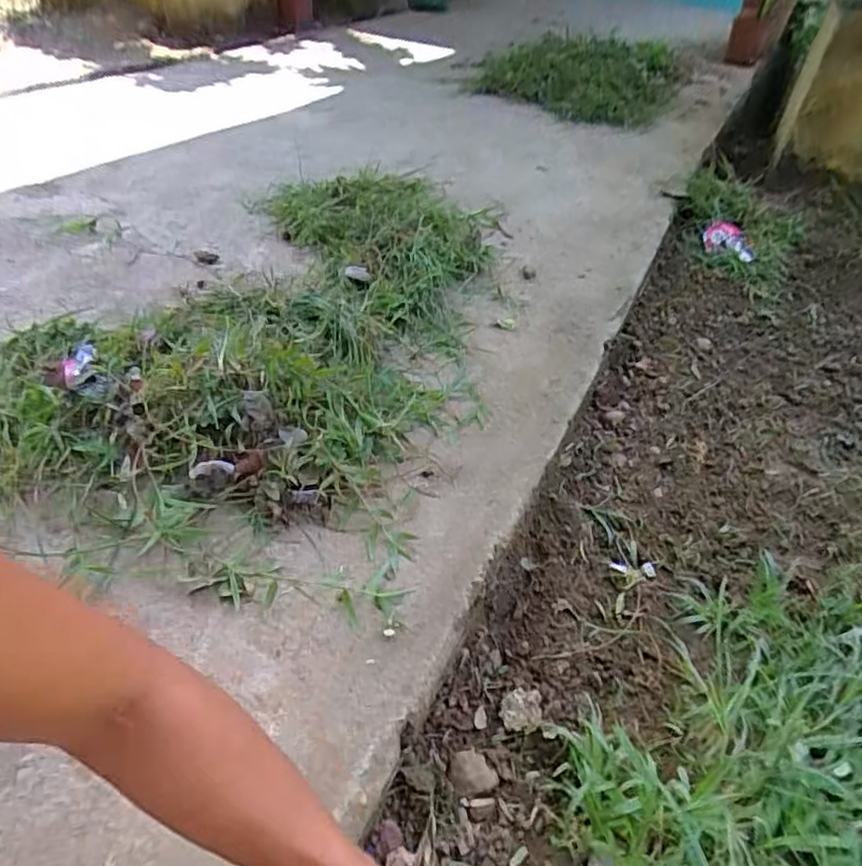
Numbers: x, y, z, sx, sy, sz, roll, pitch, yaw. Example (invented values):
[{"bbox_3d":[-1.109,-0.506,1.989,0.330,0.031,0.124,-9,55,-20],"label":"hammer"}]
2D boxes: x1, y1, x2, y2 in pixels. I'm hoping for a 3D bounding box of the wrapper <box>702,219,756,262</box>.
[{"bbox_3d":[0.743,-0.480,1.509,0.125,0.037,0.144,16,44,18],"label":"wrapper"}]

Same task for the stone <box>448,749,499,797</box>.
[{"bbox_3d":[0.038,0.314,0.561,0.044,0.015,0.036,-8,42,-9],"label":"stone"}]

